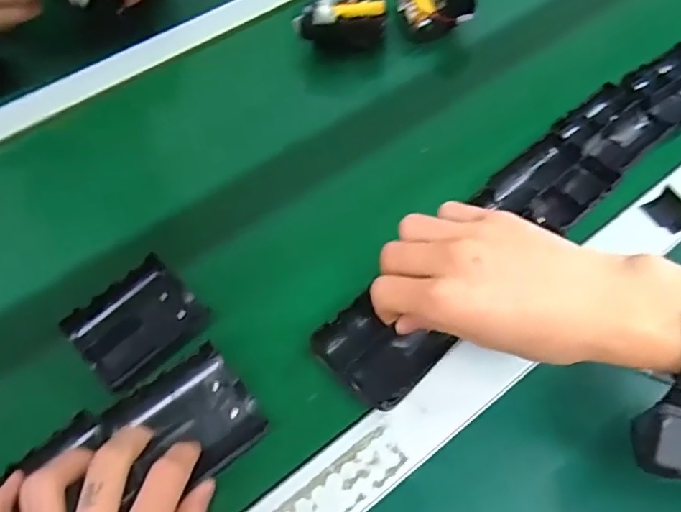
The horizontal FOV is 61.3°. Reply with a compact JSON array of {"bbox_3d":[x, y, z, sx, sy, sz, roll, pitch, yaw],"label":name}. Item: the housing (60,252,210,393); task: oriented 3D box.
[{"bbox_3d":[-0.137,0.044,0.390,0.067,0.022,0.080,32,62,23],"label":"housing"}]

